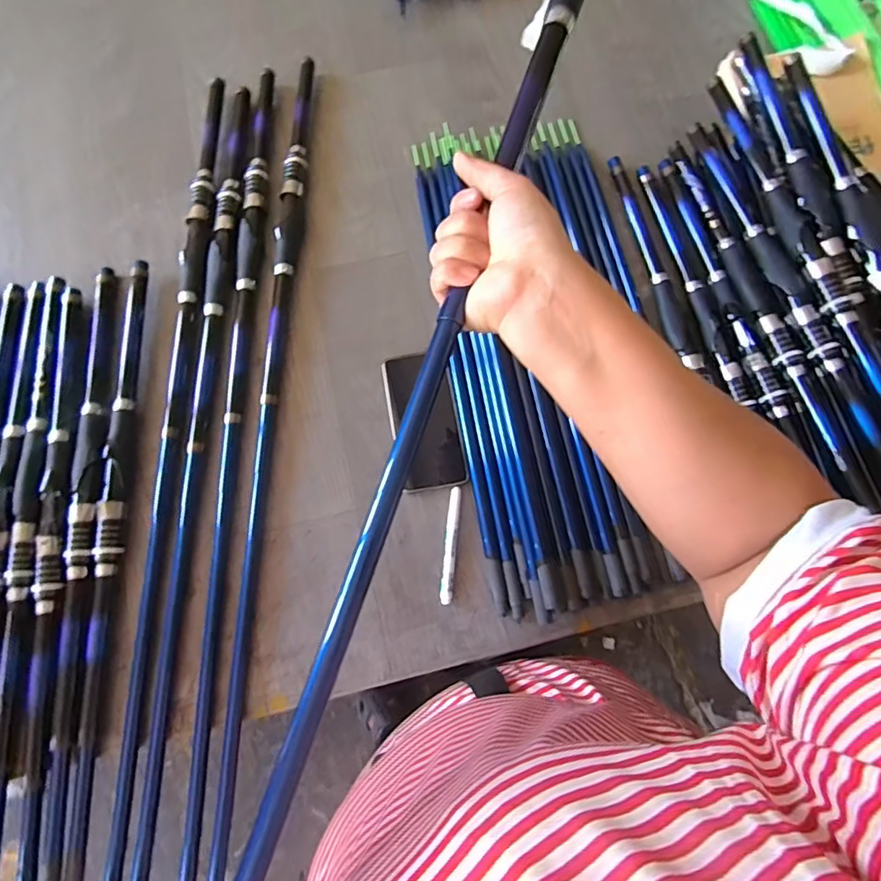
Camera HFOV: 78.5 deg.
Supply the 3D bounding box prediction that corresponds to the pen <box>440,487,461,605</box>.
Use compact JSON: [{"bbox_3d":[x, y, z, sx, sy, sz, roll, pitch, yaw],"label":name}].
[{"bbox_3d":[0.011,0.110,0.573,0.013,0.007,0.120,5,72,1],"label":"pen"}]

